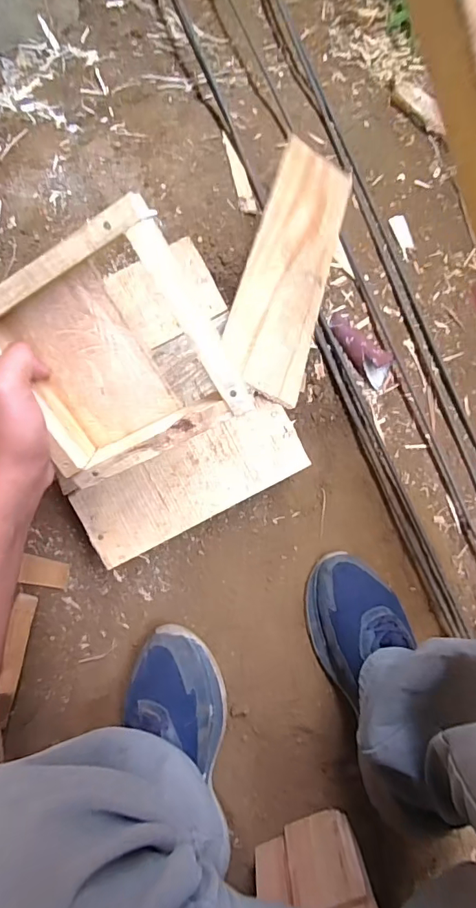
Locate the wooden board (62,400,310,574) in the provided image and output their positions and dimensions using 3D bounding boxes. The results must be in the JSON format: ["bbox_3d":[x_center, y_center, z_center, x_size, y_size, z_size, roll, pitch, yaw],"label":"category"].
[{"bbox_3d":[-0.047,0.028,0.476,0.229,0.017,0.080,-28,89,-6],"label":"wooden board"}]

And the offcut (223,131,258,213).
[{"bbox_3d":[0.000,-0.390,0.642,0.021,0.007,0.144,-13,73,-5],"label":"offcut"}]

